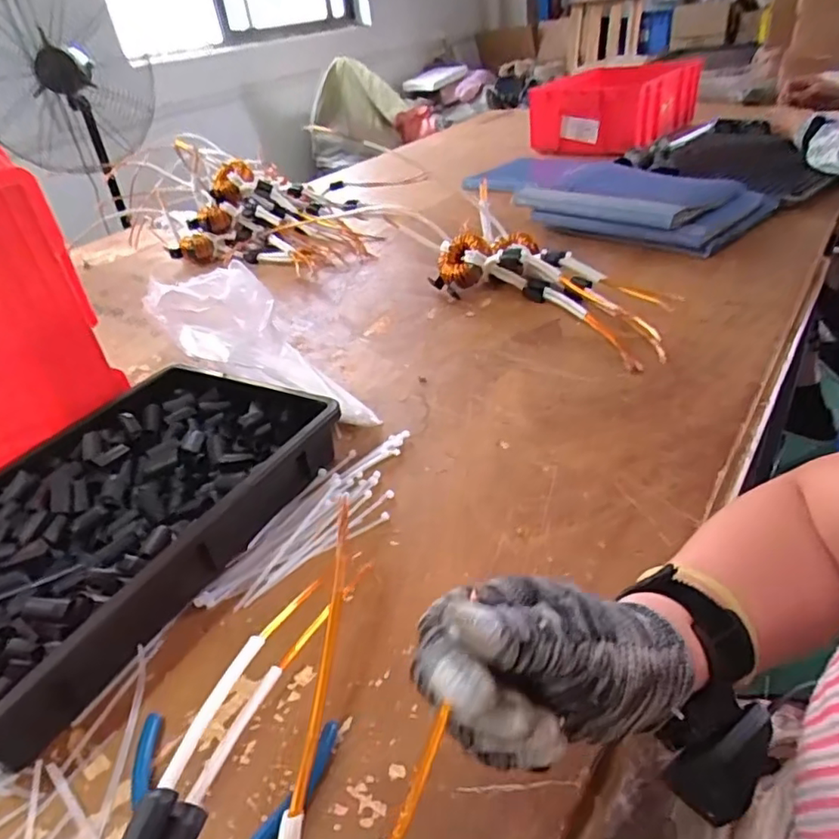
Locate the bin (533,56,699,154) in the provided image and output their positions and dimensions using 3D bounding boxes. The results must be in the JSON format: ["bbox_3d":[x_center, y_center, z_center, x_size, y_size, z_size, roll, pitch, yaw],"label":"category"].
[{"bbox_3d":[0.502,-0.793,1.483,0.281,0.134,0.434,22,45,35],"label":"bin"}]

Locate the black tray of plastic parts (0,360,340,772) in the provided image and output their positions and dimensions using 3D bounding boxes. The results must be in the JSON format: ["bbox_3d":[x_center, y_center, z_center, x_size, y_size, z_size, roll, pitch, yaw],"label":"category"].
[{"bbox_3d":[-0.266,0.081,0.522,0.248,0.062,0.371,12,40,24],"label":"black tray of plastic parts"}]

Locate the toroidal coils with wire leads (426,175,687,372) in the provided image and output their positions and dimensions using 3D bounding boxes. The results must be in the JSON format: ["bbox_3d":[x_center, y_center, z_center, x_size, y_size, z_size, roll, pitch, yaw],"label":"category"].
[{"bbox_3d":[0.175,-0.196,0.808,0.149,0.061,0.414,-27,40,-26],"label":"toroidal coils with wire leads"}]

